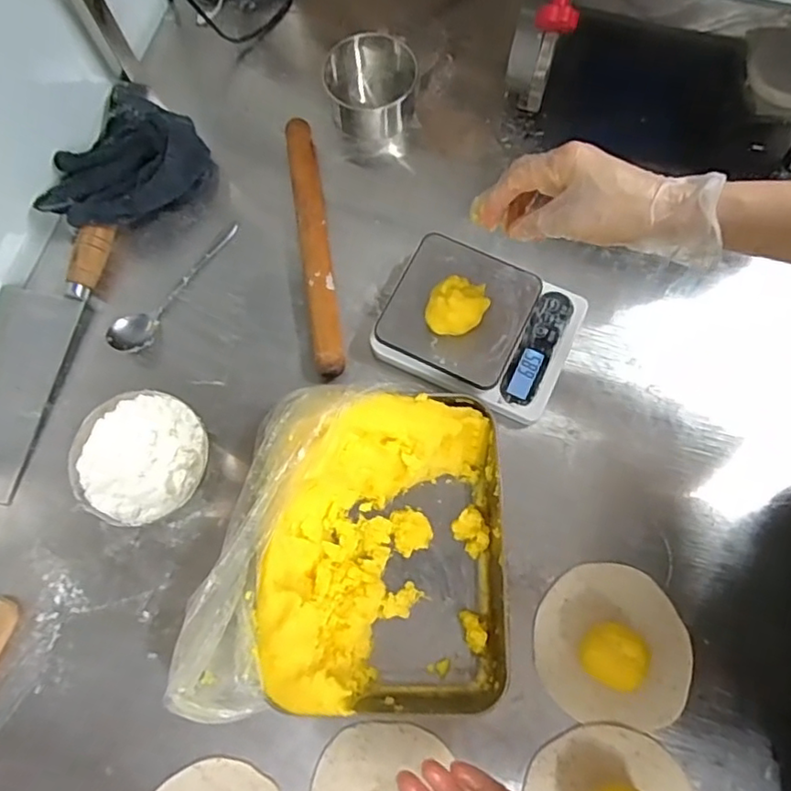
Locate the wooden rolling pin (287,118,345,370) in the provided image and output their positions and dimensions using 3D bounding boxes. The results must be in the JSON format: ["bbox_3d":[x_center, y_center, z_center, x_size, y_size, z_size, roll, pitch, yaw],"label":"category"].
[{"bbox_3d":[-0.081,-0.153,0.606,0.028,0.029,0.284,-9,74,-1],"label":"wooden rolling pin"}]

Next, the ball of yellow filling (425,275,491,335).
[{"bbox_3d":[0.055,-0.078,0.537,0.049,0.044,0.051,-1,74,3],"label":"ball of yellow filling"}]

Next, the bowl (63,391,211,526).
[{"bbox_3d":[-0.219,0.057,0.534,0.110,0.049,0.113,0,74,2],"label":"bowl"}]

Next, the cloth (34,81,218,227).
[{"bbox_3d":[-0.277,-0.247,0.633,0.146,0.049,0.182,24,76,8],"label":"cloth"}]

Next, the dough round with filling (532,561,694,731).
[{"bbox_3d":[0.182,0.200,0.483,0.122,0.046,0.121,0,74,2],"label":"dough round with filling"}]

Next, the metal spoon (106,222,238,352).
[{"bbox_3d":[-0.218,-0.113,0.603,0.033,0.023,0.176,33,77,11],"label":"metal spoon"}]

